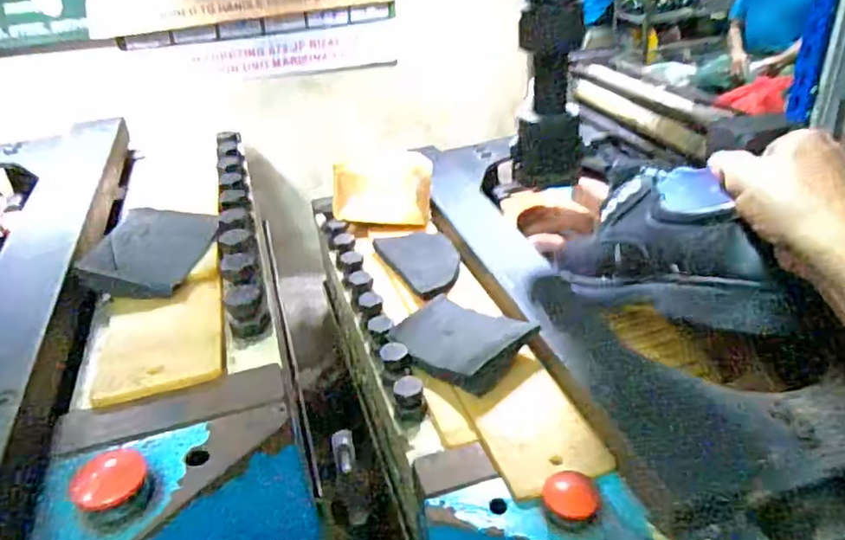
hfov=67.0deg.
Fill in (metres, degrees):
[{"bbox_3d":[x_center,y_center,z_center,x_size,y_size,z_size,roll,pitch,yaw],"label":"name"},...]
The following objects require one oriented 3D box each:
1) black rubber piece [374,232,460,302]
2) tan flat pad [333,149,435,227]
[{"bbox_3d":[0.005,-0.010,0.629,0.066,0.016,0.107,-19,34,-22],"label":"black rubber piece"},{"bbox_3d":[-0.045,-0.089,0.713,0.107,0.079,0.020,-6,12,-3],"label":"tan flat pad"}]

